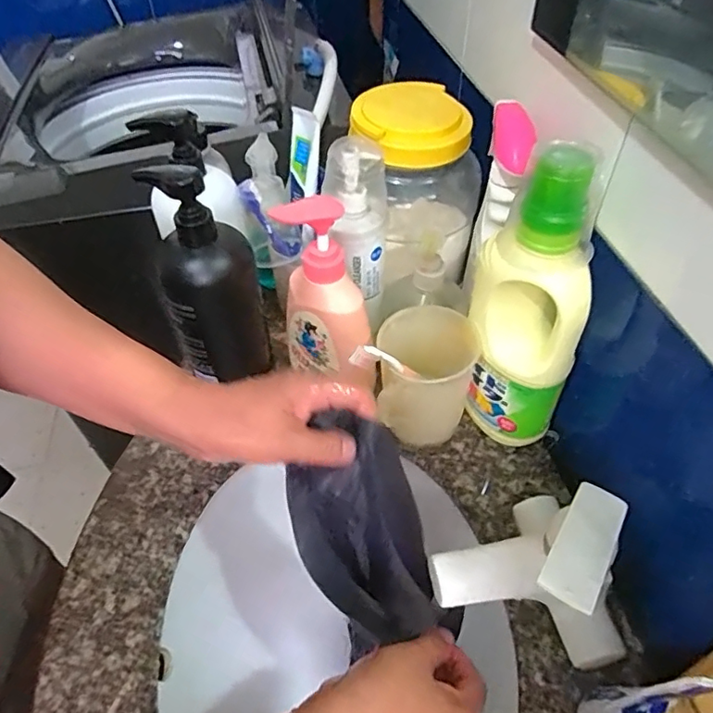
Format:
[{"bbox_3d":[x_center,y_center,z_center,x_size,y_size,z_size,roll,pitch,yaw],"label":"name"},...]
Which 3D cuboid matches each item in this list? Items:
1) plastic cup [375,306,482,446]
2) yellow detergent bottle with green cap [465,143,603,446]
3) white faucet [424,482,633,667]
[{"bbox_3d":[0.064,0.024,0.510,0.086,0.132,0.088,0,47,1],"label":"plastic cup"},{"bbox_3d":[0.140,-0.030,0.457,0.076,0.279,0.086,-2,47,-1],"label":"yellow detergent bottle with green cap"},{"bbox_3d":[0.140,0.156,0.387,0.139,0.120,0.123,-29,53,-23],"label":"white faucet"}]

